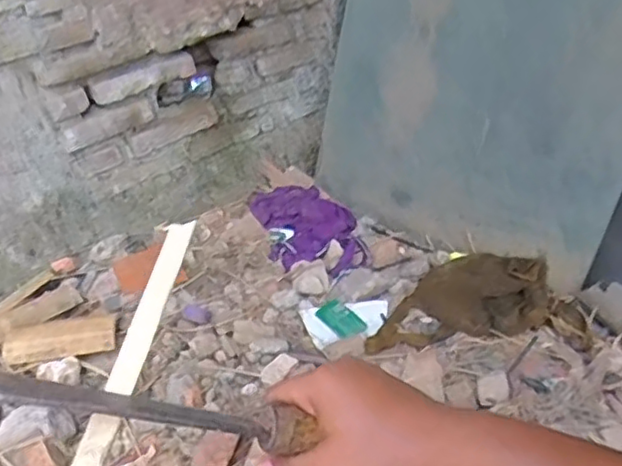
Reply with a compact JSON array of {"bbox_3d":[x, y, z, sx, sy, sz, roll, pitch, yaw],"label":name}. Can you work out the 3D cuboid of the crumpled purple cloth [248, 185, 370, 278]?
[{"bbox_3d":[-0.007,-0.022,1.449,0.207,0.030,0.344,-13,37,-12],"label":"crumpled purple cloth"}]

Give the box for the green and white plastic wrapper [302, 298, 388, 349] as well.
[{"bbox_3d":[0.066,0.158,1.200,0.155,0.019,0.103,-7,36,-3],"label":"green and white plastic wrapper"}]

